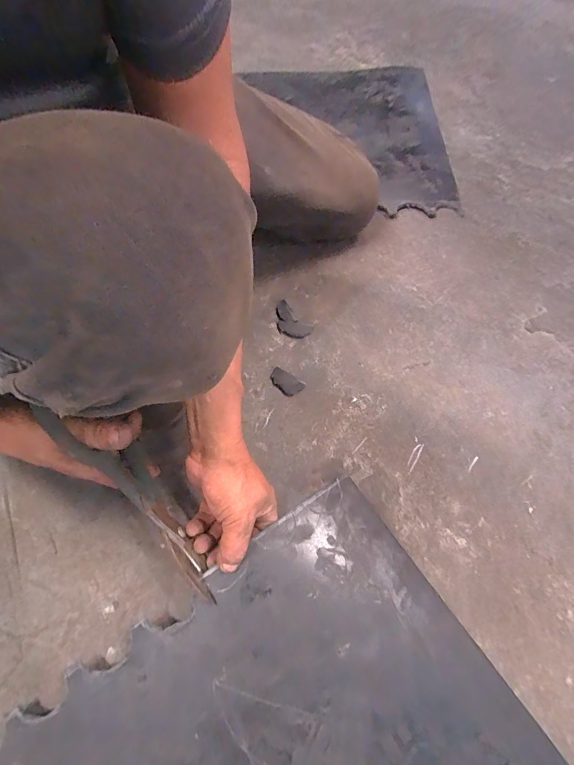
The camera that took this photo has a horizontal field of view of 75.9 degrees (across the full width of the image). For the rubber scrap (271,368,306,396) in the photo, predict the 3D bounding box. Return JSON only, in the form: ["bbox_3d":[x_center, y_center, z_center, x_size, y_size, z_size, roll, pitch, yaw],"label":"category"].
[{"bbox_3d":[-0.002,0.000,0.505,0.049,0.004,0.027,33,70,16],"label":"rubber scrap"}]

